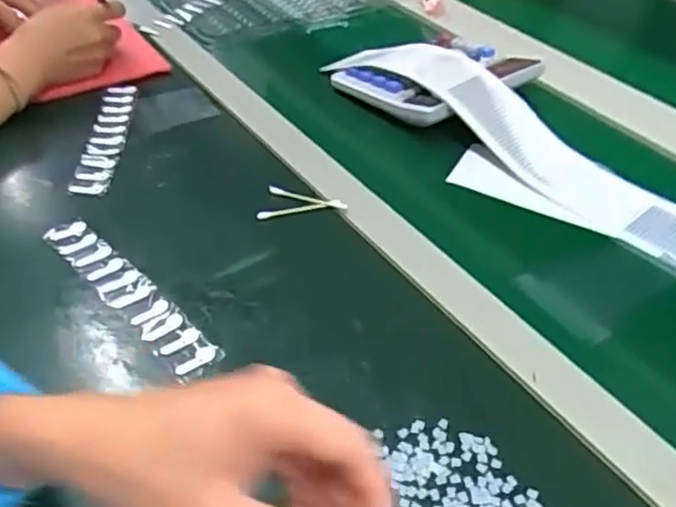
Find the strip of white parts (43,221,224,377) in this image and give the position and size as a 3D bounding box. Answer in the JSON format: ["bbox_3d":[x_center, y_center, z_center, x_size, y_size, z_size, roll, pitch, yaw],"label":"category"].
[{"bbox_3d":[-0.156,0.028,0.487,0.189,0.011,0.031,35,51,31],"label":"strip of white parts"}]

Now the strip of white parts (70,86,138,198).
[{"bbox_3d":[-0.227,-0.120,0.650,0.036,0.009,0.190,-1,42,-4],"label":"strip of white parts"}]

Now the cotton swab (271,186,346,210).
[{"bbox_3d":[-0.027,-0.048,0.578,0.074,0.009,0.007,18,44,16],"label":"cotton swab"}]

